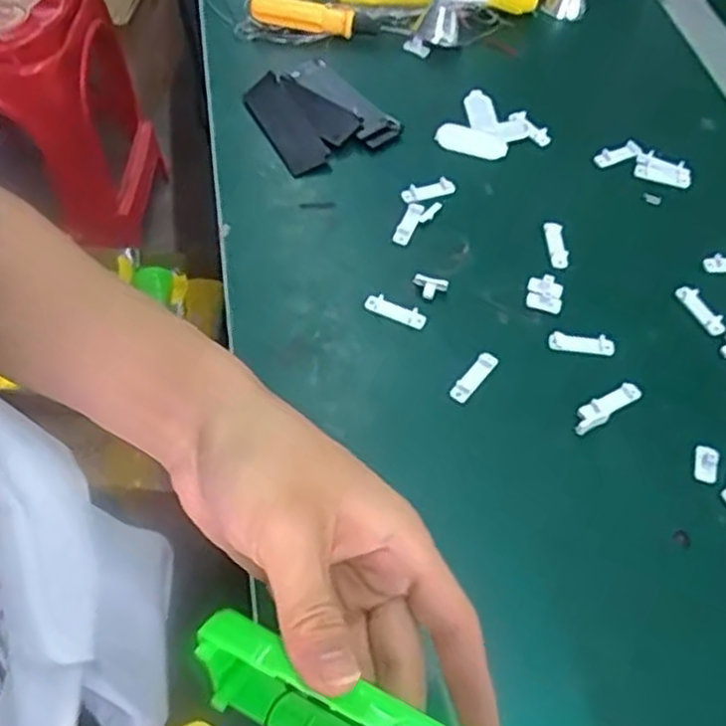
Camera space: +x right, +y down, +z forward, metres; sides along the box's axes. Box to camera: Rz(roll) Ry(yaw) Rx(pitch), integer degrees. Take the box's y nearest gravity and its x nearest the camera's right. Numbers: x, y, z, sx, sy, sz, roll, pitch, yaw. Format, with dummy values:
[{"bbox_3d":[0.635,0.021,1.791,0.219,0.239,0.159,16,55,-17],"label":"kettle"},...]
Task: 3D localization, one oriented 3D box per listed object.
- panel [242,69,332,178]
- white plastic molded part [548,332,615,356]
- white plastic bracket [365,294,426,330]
[{"bbox_3d":[-0.056,-0.169,0.530,0.030,0.004,0.095,-28,62,-8],"label":"panel"},{"bbox_3d":[0.127,-0.012,0.436,0.038,0.004,0.011,7,57,3],"label":"white plastic molded part"},{"bbox_3d":[0.019,-0.031,0.444,0.036,0.008,0.011,20,59,11],"label":"white plastic bracket"}]

